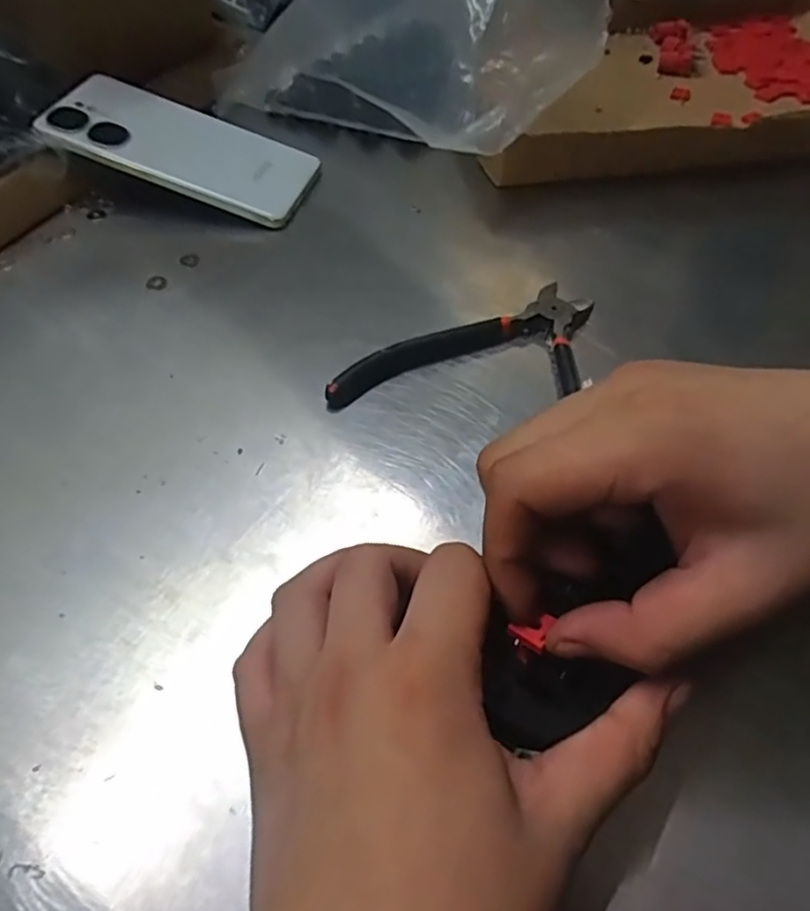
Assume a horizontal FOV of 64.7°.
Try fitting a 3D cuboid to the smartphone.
[{"bbox_3d":[-0.139,-0.196,0.406,0.159,0.009,0.075,22,56,-1],"label":"smartphone"}]

